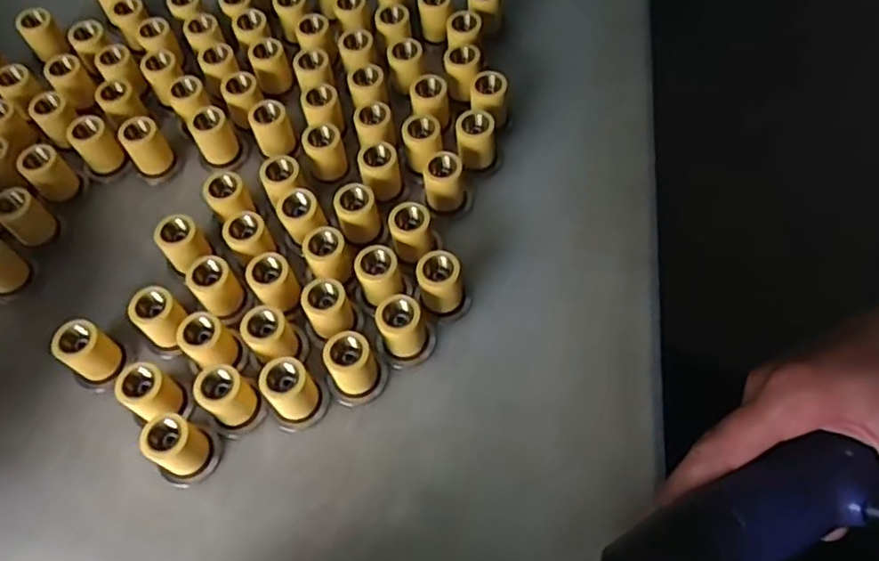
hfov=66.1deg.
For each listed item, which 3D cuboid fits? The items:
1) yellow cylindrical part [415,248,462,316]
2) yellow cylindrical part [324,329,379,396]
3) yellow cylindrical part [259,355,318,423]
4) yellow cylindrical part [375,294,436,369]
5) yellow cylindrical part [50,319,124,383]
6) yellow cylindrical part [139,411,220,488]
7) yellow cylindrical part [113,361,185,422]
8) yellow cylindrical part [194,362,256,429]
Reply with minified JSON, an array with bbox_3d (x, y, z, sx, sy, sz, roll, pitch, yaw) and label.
[{"bbox_3d":[0.000,0.003,0.351,0.021,0.034,0.023,-7,62,0],"label":"yellow cylindrical part"},{"bbox_3d":[-0.042,0.042,0.331,0.021,0.034,0.022,-1,62,3],"label":"yellow cylindrical part"},{"bbox_3d":[-0.071,0.054,0.327,0.021,0.033,0.025,-34,65,-14],"label":"yellow cylindrical part"},{"bbox_3d":[-0.017,0.025,0.338,0.026,0.034,0.024,-1,62,3],"label":"yellow cylindrical part"},{"bbox_3d":[-0.178,0.037,0.345,0.020,0.035,0.022,-1,62,3],"label":"yellow cylindrical part"},{"bbox_3d":[-0.122,0.079,0.316,0.023,0.035,0.028,25,66,16],"label":"yellow cylindrical part"},{"bbox_3d":[-0.139,0.057,0.330,0.023,0.036,0.022,-1,62,3],"label":"yellow cylindrical part"},{"bbox_3d":[-0.103,0.057,0.328,0.021,0.034,0.023,-1,62,3],"label":"yellow cylindrical part"}]

